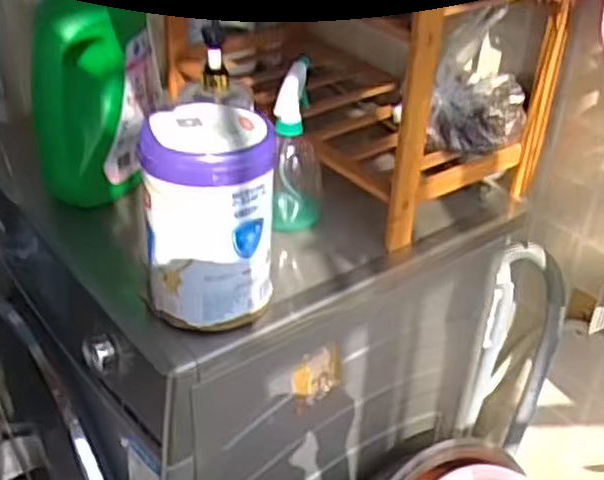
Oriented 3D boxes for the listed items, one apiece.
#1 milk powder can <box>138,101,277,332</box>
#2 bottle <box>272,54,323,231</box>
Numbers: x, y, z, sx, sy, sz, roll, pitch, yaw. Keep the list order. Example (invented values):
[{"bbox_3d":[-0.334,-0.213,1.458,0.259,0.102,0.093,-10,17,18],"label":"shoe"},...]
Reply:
[{"bbox_3d":[-0.091,-0.012,0.782,0.123,0.218,0.114,1,35,-1],"label":"milk powder can"},{"bbox_3d":[-0.006,-0.107,0.919,0.060,0.182,0.076,1,35,0],"label":"bottle"}]

